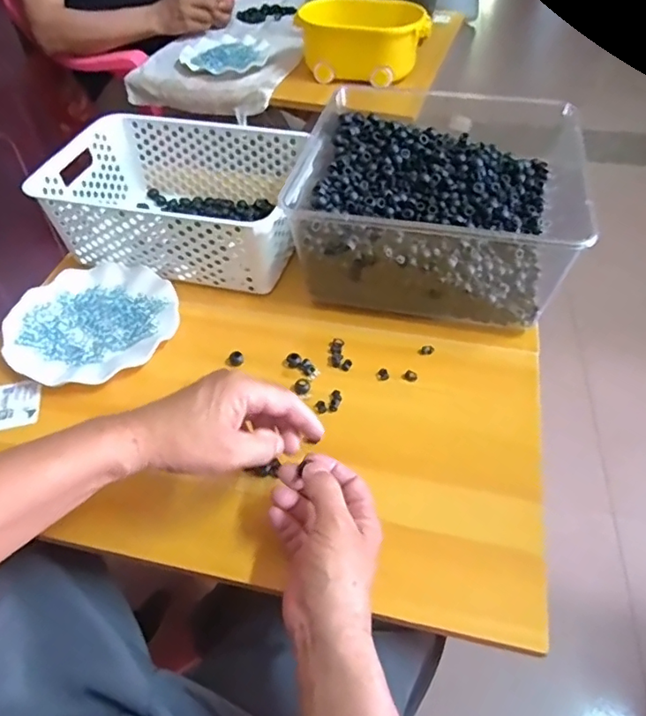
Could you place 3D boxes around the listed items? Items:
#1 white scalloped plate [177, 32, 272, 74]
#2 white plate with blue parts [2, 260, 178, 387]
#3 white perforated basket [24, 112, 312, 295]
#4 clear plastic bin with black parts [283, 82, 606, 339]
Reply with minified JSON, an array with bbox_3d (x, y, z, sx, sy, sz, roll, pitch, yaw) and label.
[{"bbox_3d":[-0.201,-0.635,1.124,0.176,0.026,0.188,19,51,17],"label":"white scalloped plate"},{"bbox_3d":[-0.259,-0.043,0.610,0.177,0.018,0.173,-1,48,1],"label":"white plate with blue parts"},{"bbox_3d":[-0.174,-0.201,0.687,0.300,0.106,0.202,11,50,11],"label":"white perforated basket"},{"bbox_3d":[0.126,-0.172,0.631,0.310,0.128,0.274,15,50,14],"label":"clear plastic bin with black parts"}]

